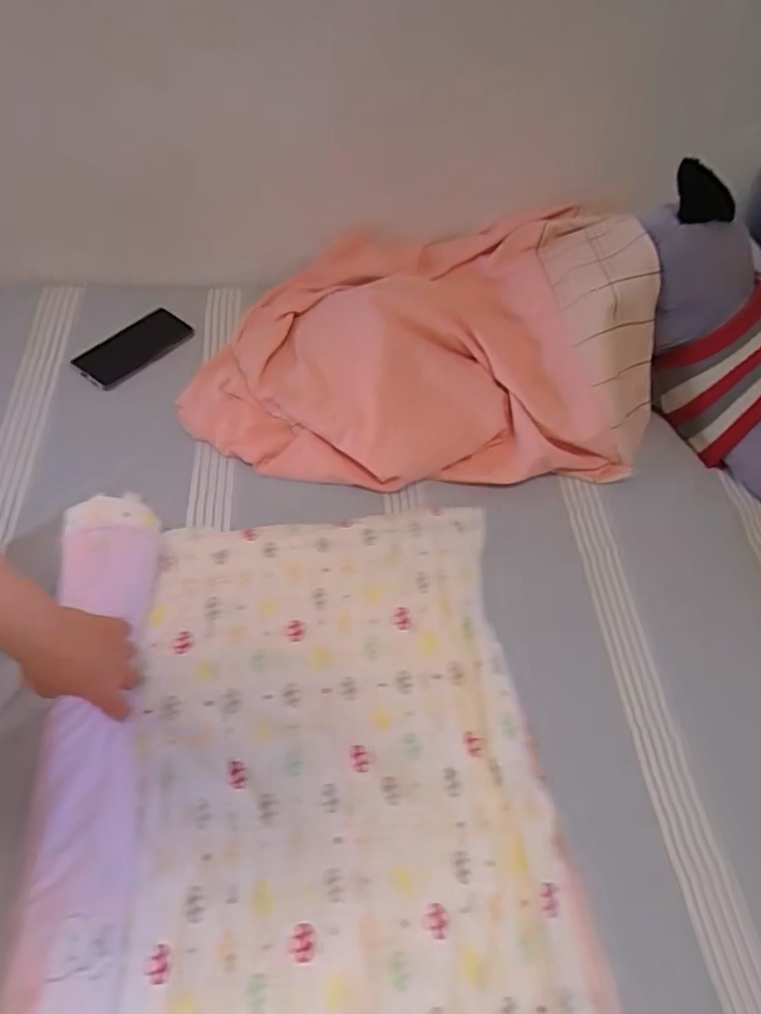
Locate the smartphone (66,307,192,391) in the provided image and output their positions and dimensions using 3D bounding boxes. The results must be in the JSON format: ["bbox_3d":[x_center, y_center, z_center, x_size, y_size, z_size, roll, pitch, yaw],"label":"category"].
[{"bbox_3d":[-0.364,-0.235,0.881,0.164,0.015,0.084,-39,72,-20],"label":"smartphone"}]

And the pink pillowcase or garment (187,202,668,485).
[{"bbox_3d":[0.049,-0.234,0.814,0.625,0.170,0.400,-5,57,-9],"label":"pink pillowcase or garment"}]

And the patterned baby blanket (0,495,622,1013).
[{"bbox_3d":[-0.057,0.342,0.467,0.465,0.076,0.794,-2,56,-7],"label":"patterned baby blanket"}]

